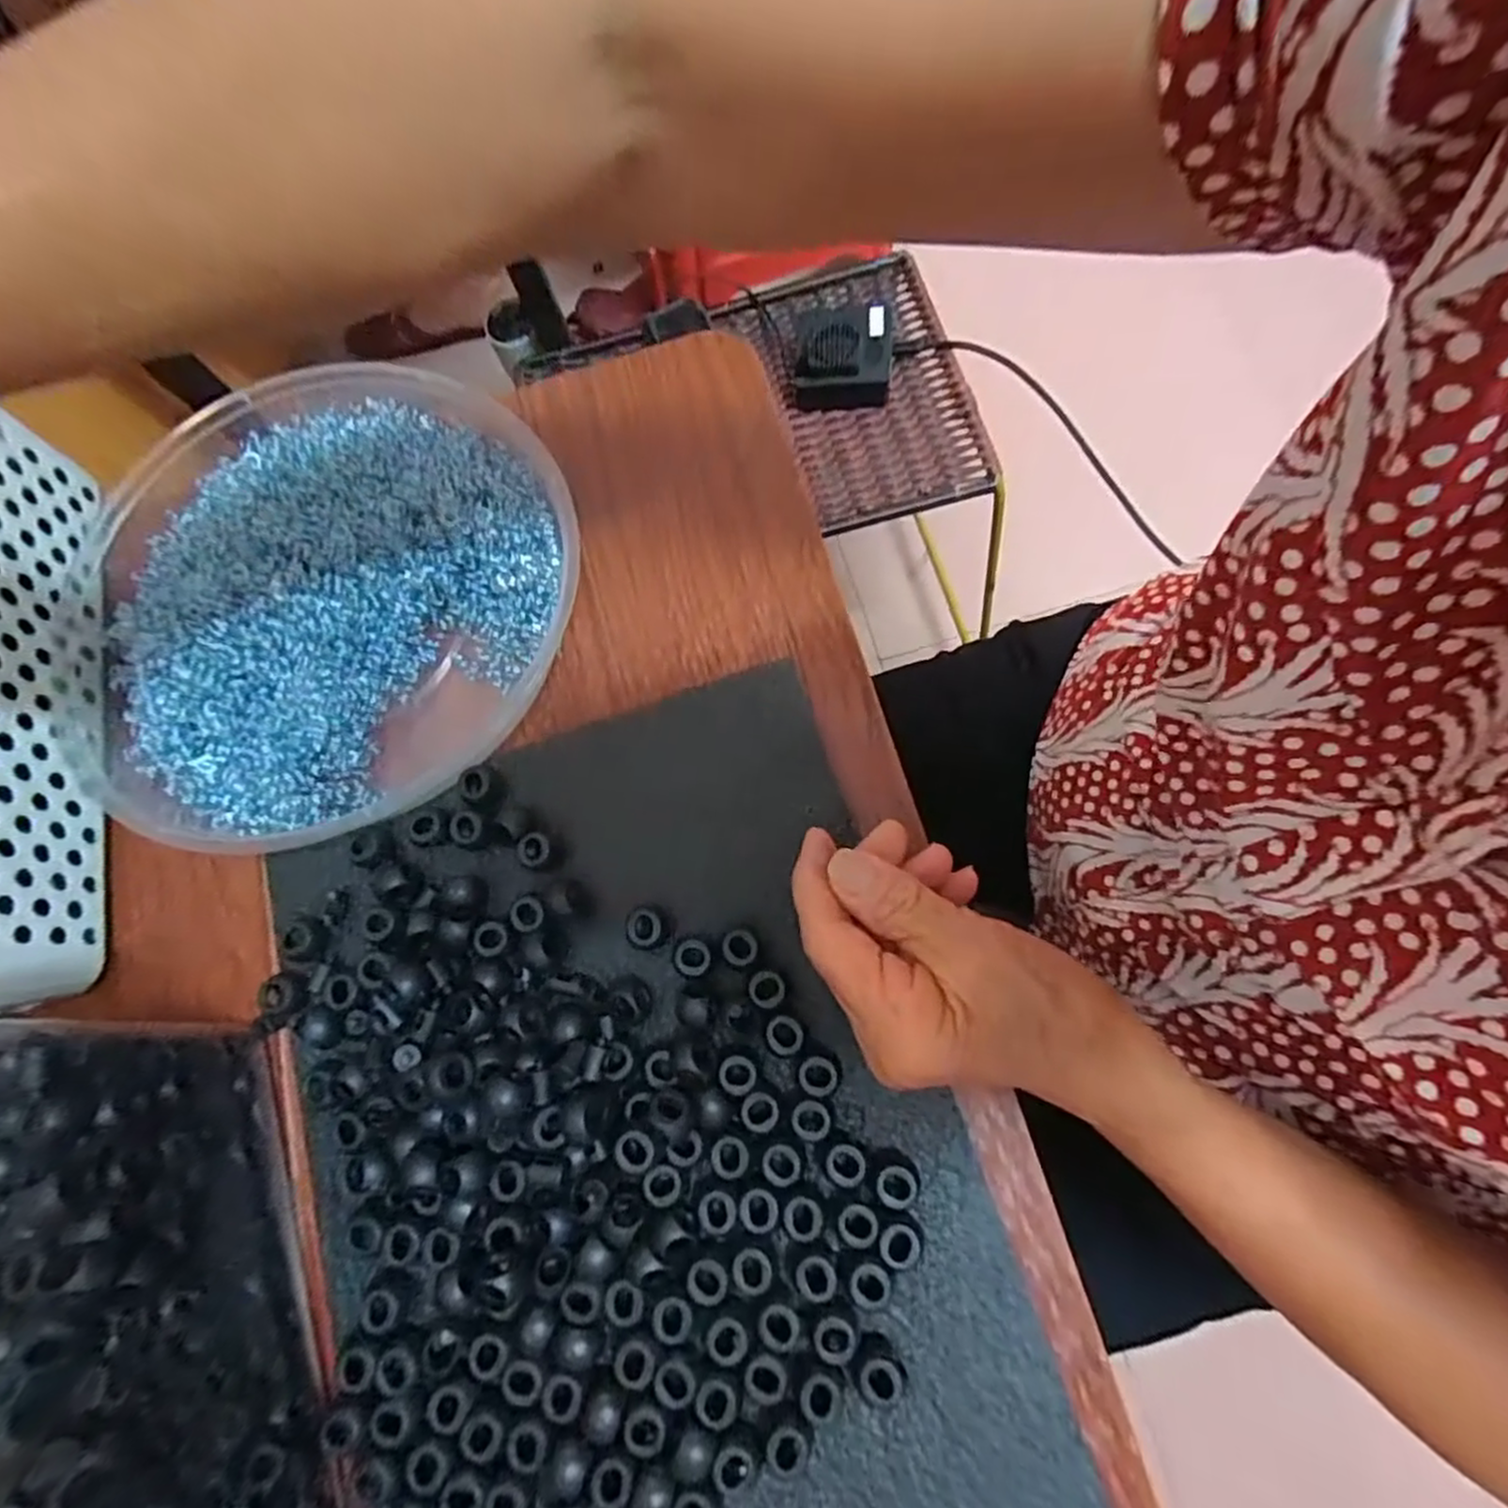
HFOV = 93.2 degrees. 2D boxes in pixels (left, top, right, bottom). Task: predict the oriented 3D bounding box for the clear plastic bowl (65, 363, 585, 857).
[{"bbox_3d":[-0.206,-0.074,0.322,0.226,0.037,0.223,-1,79,5],"label":"clear plastic bowl"}]

